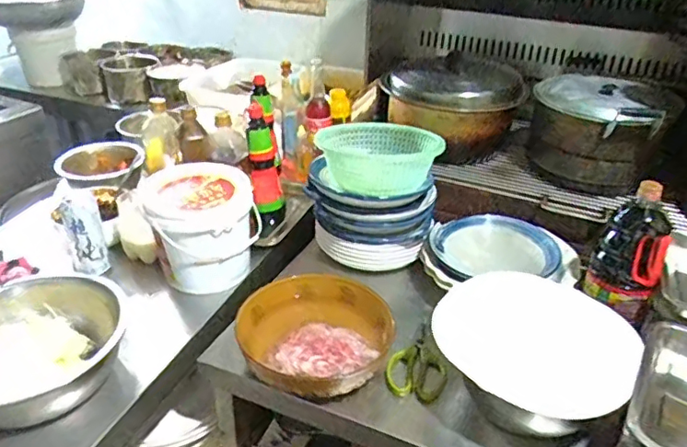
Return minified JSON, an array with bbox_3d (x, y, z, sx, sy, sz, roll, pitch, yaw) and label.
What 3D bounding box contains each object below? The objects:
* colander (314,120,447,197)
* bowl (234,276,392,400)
[{"bbox_3d":[0.079,-0.152,1.206,0.221,0.109,0.207,2,31,1],"label":"colander"},{"bbox_3d":[-0.047,0.185,0.951,0.241,0.083,0.229,1,31,-1],"label":"bowl"}]

